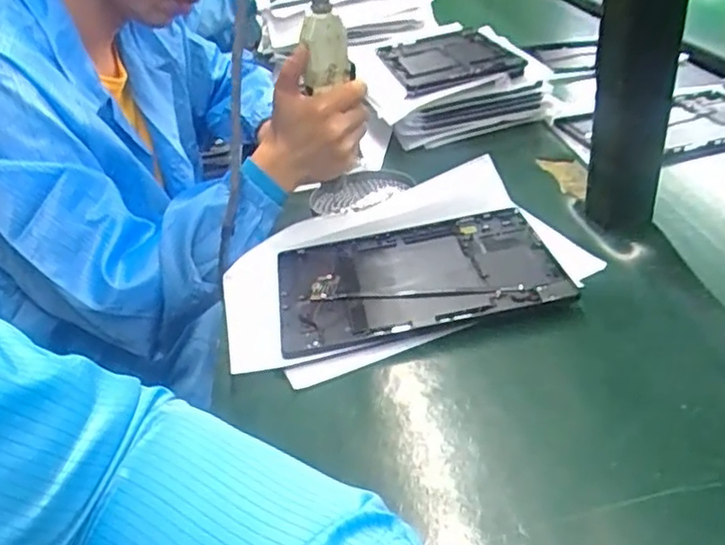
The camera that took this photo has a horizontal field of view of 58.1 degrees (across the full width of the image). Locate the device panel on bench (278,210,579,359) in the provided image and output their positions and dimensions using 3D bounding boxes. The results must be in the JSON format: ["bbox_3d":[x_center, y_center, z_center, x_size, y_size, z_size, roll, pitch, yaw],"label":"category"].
[{"bbox_3d":[0.043,0.002,0.566,0.230,0.019,0.147,-13,34,-2],"label":"device panel on bench"}]

